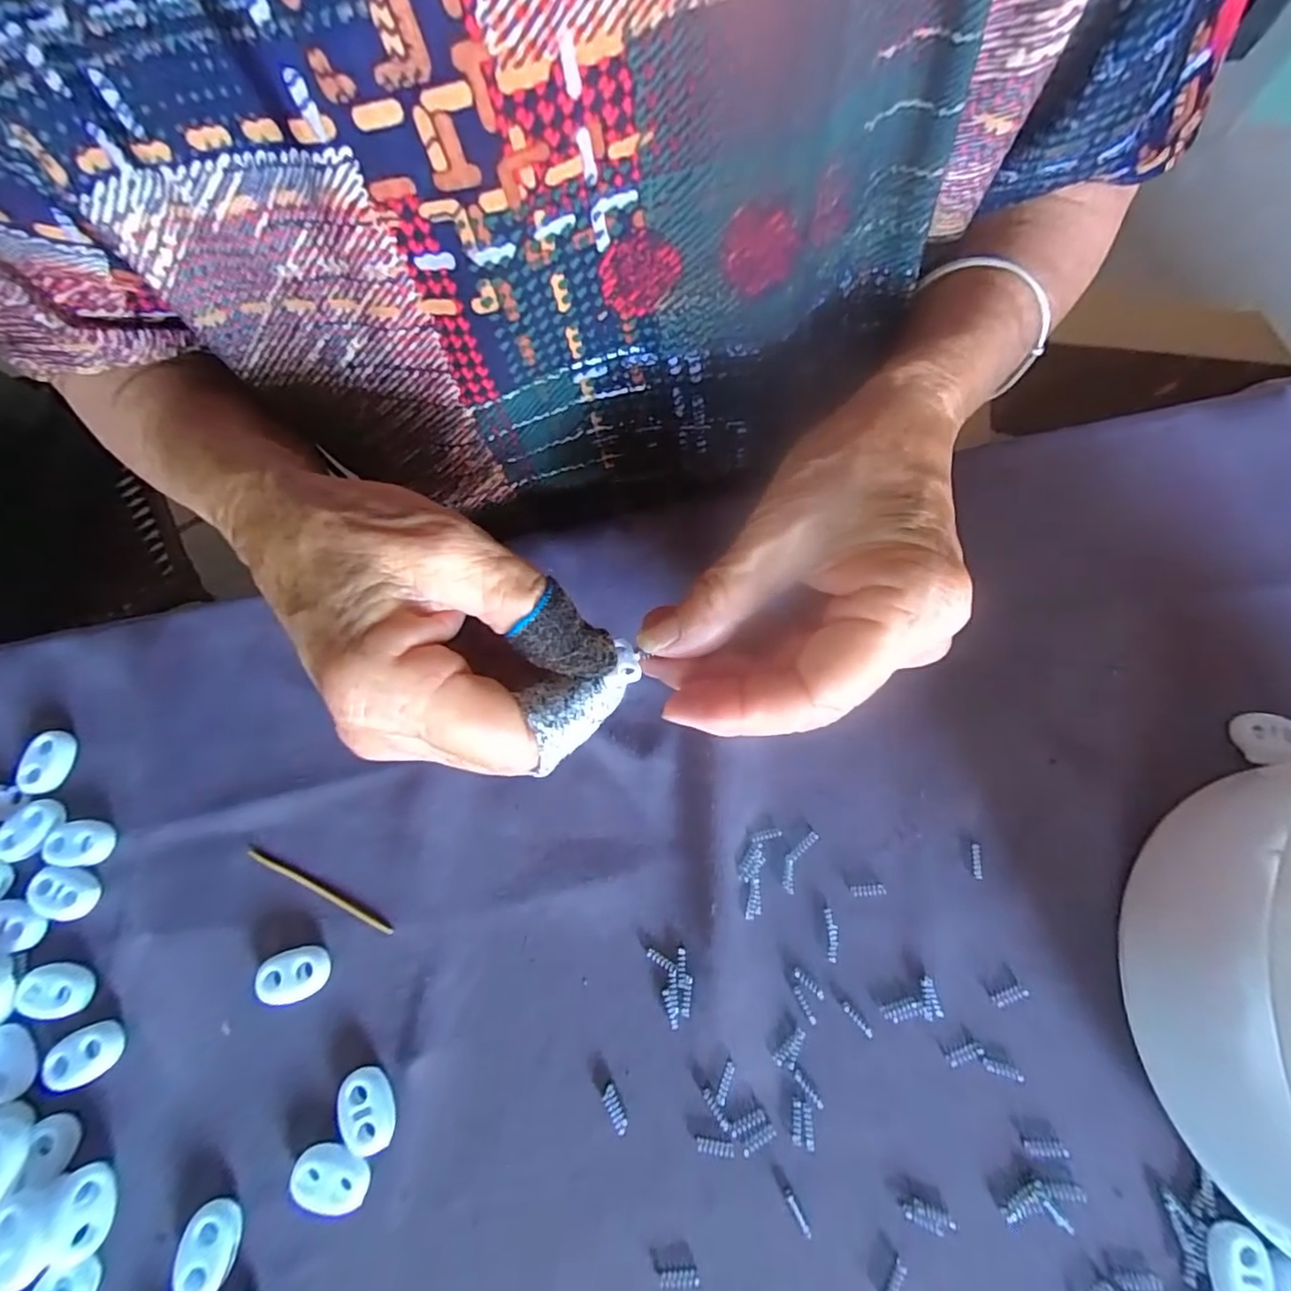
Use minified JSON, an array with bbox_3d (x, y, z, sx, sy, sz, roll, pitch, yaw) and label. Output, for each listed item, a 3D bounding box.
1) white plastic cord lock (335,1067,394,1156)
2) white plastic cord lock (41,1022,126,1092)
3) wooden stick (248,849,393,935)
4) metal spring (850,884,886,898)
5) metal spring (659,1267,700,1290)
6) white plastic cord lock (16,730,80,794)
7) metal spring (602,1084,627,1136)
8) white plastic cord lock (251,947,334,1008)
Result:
[{"bbox_3d":[-0.086,0.143,0.180,0.015,0.005,0.022,-12,72,-3],"label":"white plastic cord lock"},{"bbox_3d":[-0.177,0.129,0.184,0.021,0.006,0.015,-23,73,-6],"label":"white plastic cord lock"},{"bbox_3d":[-0.113,0.084,0.201,0.059,0.004,0.004,25,74,9],"label":"wooden stick"},{"bbox_3d":[0.076,0.083,0.200,0.011,0.004,0.004,-3,72,0],"label":"metal spring"},{"bbox_3d":[0.010,0.183,0.168,0.012,0.004,0.005,0,72,1],"label":"metal spring"},{"bbox_3d":[-0.218,0.042,0.213,0.013,0.007,0.022,8,72,4],"label":"white plastic cord lock"},{"bbox_3d":[-0.010,0.144,0.181,0.005,0.004,0.013,-27,73,-7],"label":"metal spring"},{"bbox_3d":[-0.115,0.108,0.192,0.022,0.006,0.016,-13,72,-3],"label":"white plastic cord lock"}]

